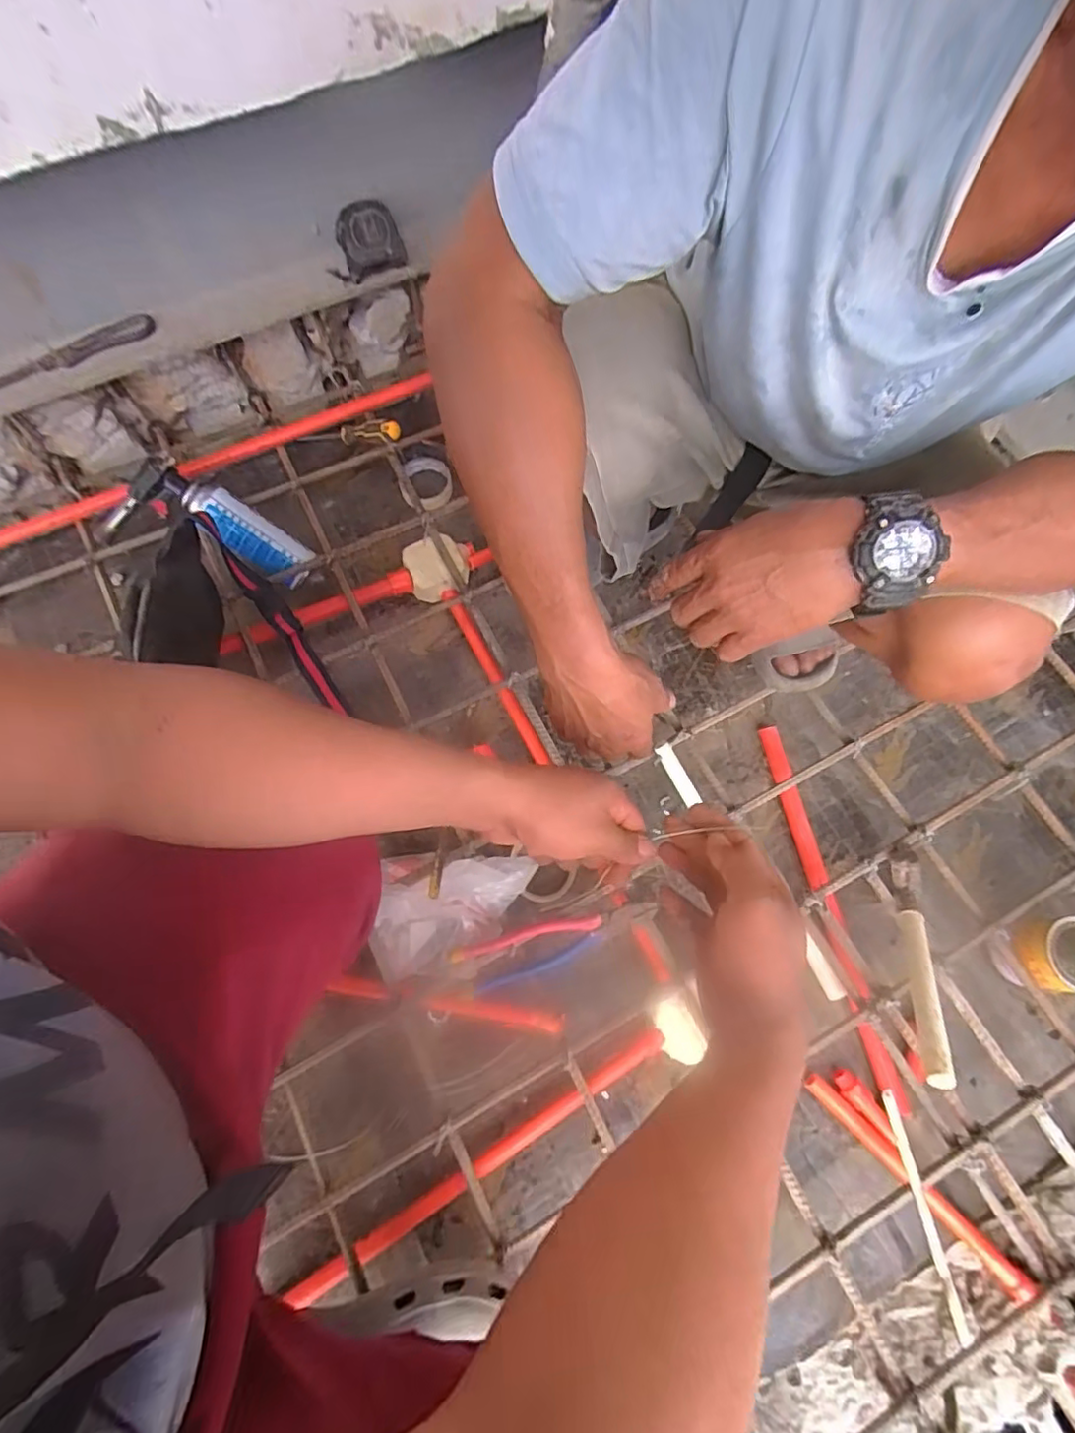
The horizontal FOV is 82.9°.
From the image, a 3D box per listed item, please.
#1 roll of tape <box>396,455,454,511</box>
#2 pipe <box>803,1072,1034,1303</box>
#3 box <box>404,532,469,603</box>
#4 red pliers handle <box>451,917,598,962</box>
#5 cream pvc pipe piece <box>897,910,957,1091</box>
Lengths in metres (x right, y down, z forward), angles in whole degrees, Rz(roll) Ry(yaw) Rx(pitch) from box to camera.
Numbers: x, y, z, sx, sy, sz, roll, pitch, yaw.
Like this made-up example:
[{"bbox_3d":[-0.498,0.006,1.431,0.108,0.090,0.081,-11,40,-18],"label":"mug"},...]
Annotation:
[{"bbox_3d":[-0.189,-0.390,1.011,0.083,0.032,0.093,-39,76,-15],"label":"roll of tape"},{"bbox_3d":[0.441,0.542,0.706,0.028,0.028,0.294,-43,77,-16],"label":"pipe"},{"bbox_3d":[-0.154,-0.224,0.936,0.100,0.059,0.097,-7,70,-5],"label":"box"},{"bbox_3d":[-0.015,0.268,0.739,0.185,0.029,0.021,-12,71,-7],"label":"red pliers handle"},{"bbox_3d":[0.433,0.307,0.679,0.021,0.030,0.199,21,42,5],"label":"cream pvc pipe piece"}]

